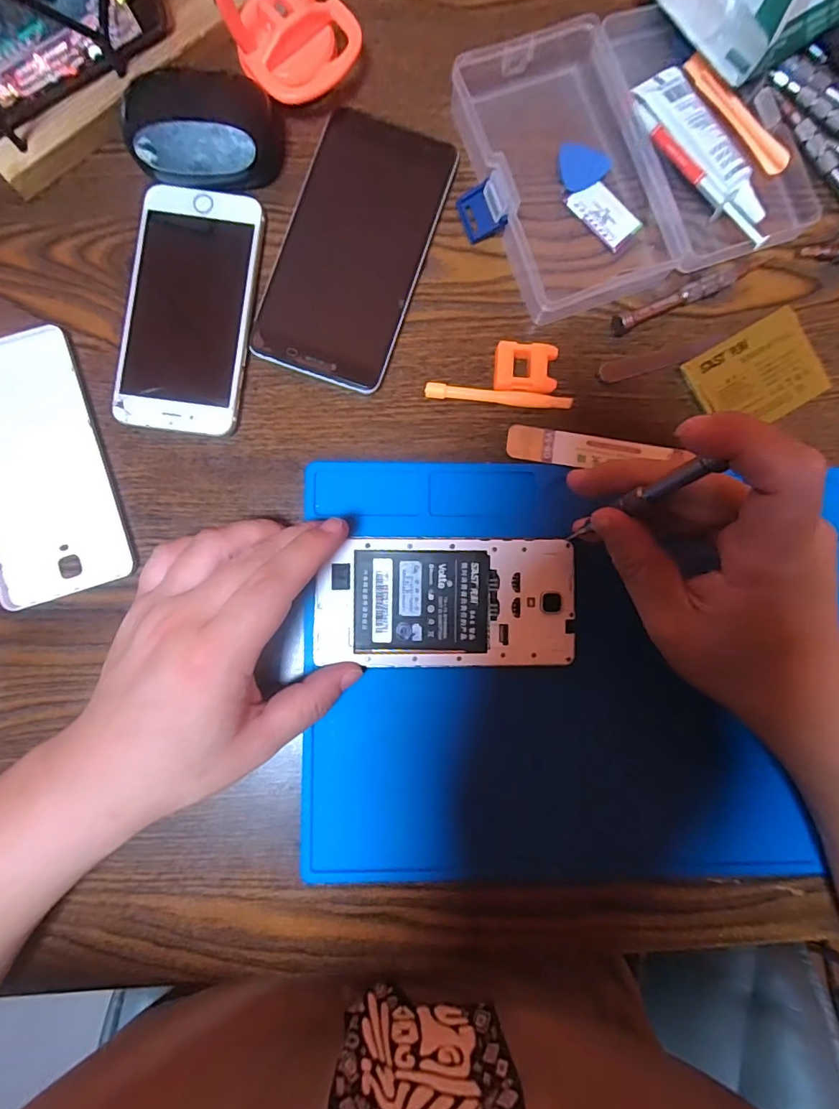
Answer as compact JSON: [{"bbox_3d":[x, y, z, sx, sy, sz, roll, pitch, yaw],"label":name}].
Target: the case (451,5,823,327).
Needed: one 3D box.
[{"bbox_3d":[0.119,-0.228,0.277,0.175,0.021,0.155,-26,89,-3],"label":"case"}]

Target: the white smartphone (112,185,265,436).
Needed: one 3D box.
[{"bbox_3d":[-0.127,-0.134,0.271,0.066,0.009,0.133,7,88,-2],"label":"white smartphone"}]

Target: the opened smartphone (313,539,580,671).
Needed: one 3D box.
[{"bbox_3d":[0.014,0.026,0.267,0.139,0.006,0.069,1,88,-2],"label":"opened smartphone"}]

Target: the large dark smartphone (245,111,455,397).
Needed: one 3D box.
[{"bbox_3d":[-0.035,-0.170,0.275,0.075,0.011,0.146,18,88,-2],"label":"large dark smartphone"}]

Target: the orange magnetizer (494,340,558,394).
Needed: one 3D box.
[{"bbox_3d":[0.059,-0.104,0.276,0.034,0.012,0.027,2,88,-2],"label":"orange magnetizer"}]

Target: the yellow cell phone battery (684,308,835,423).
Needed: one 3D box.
[{"bbox_3d":[0.196,-0.103,0.284,0.073,0.006,0.054,-29,90,-3],"label":"yellow cell phone battery"}]

